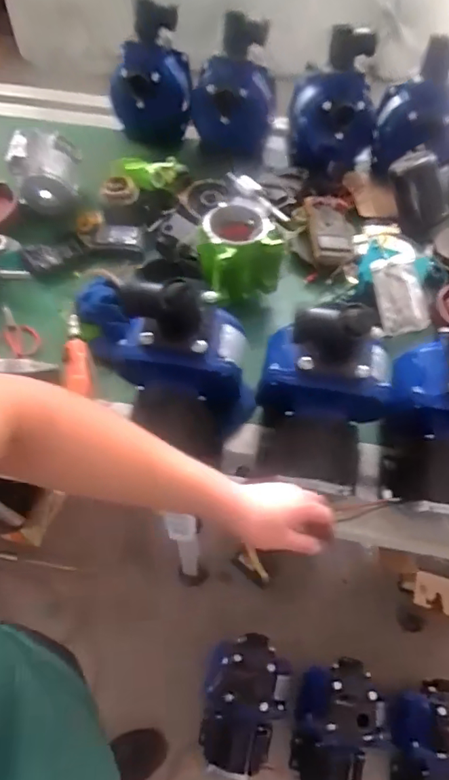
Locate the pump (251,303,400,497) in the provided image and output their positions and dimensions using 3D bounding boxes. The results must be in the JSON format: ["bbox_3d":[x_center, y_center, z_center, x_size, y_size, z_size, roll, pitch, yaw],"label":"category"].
[{"bbox_3d":[0.155,0.011,0.814,0.196,0.360,0.133,11,57,5],"label":"pump"}]

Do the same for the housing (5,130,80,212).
[{"bbox_3d":[-0.426,-0.529,1.271,0.167,0.129,0.166,-16,58,-12],"label":"housing"}]

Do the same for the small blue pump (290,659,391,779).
[{"bbox_3d":[0.256,0.774,1.195,0.178,0.261,0.285,6,56,2],"label":"small blue pump"}]

